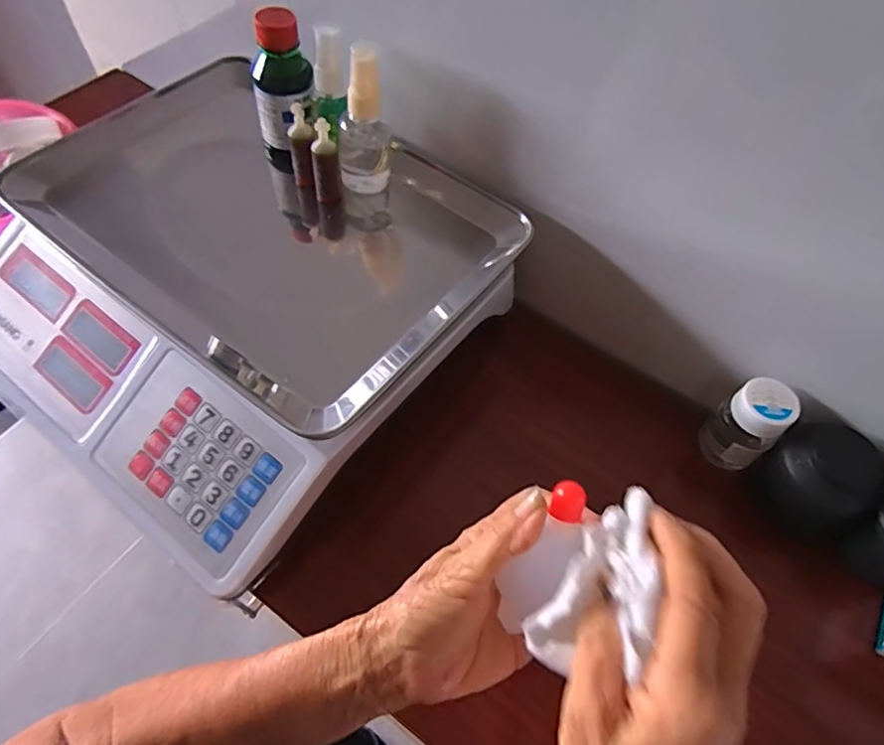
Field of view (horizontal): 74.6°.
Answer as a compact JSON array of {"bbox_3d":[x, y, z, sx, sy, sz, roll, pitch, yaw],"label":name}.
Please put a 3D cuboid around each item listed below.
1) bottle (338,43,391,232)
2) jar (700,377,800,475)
[{"bbox_3d":[-0.059,-0.168,0.442,0.037,0.148,0.033,-6,59,-7],"label":"bottle"},{"bbox_3d":[0.223,0.041,0.429,0.034,0.079,0.040,-16,61,-12],"label":"jar"}]

